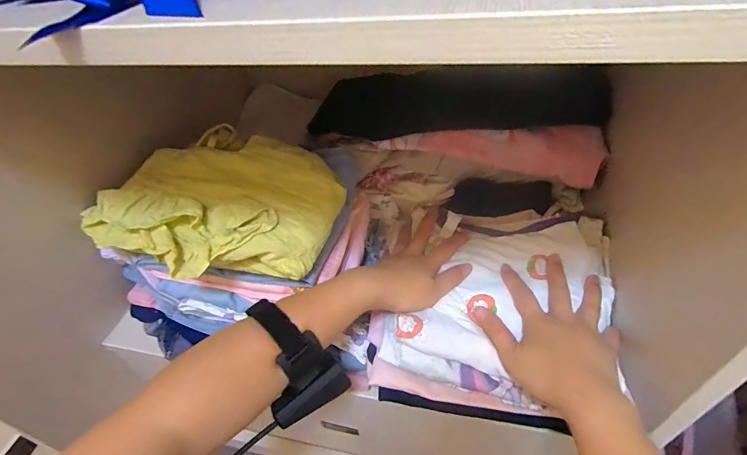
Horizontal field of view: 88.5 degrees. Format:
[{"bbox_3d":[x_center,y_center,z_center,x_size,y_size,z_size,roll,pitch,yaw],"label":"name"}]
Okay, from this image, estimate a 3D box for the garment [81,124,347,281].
[{"bbox_3d":[-0.168,-0.028,0.414,0.257,0.050,0.172,12,46,20],"label":"garment"}]

